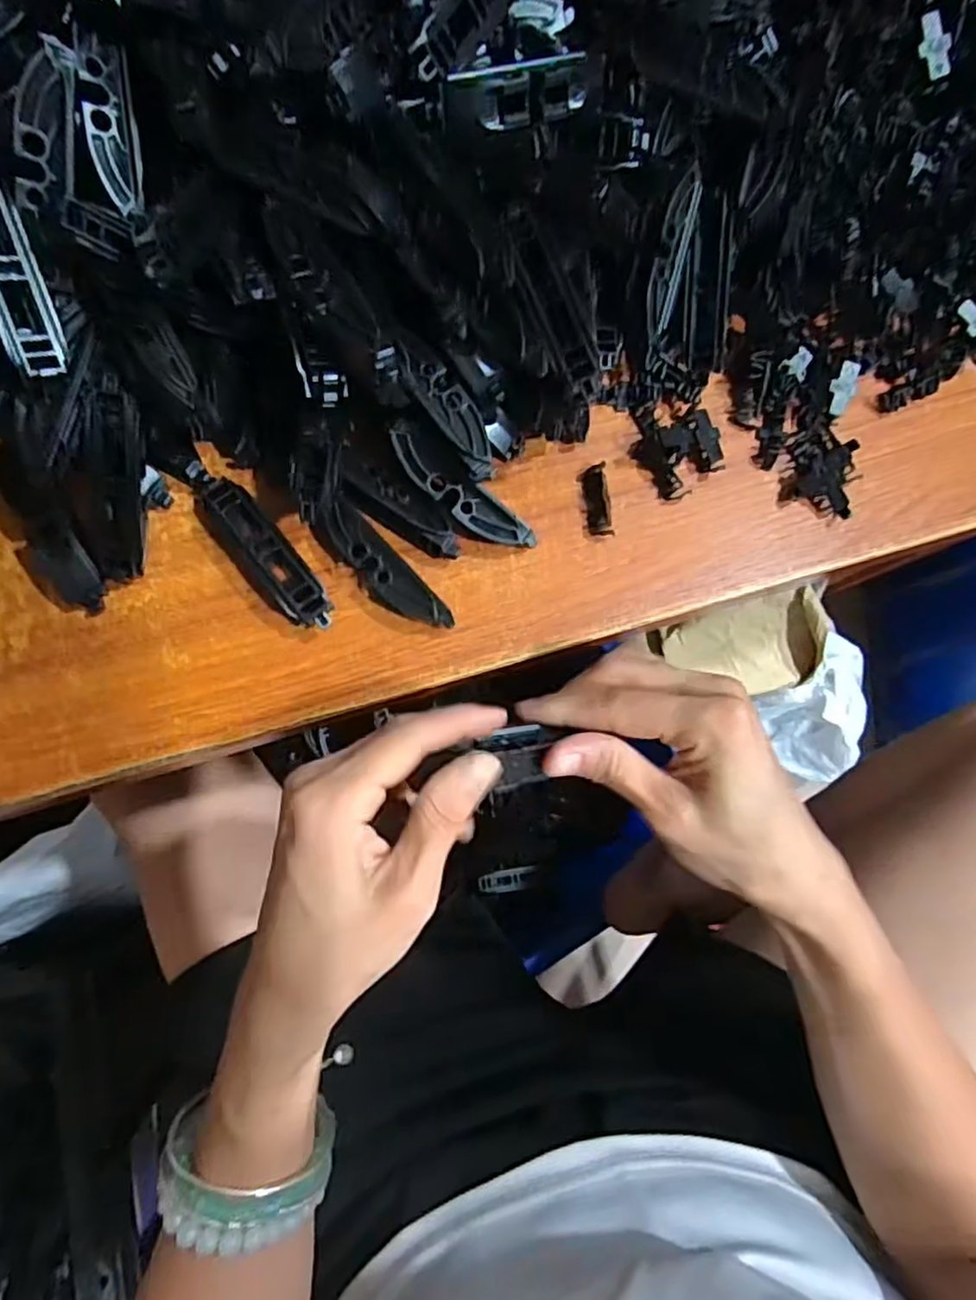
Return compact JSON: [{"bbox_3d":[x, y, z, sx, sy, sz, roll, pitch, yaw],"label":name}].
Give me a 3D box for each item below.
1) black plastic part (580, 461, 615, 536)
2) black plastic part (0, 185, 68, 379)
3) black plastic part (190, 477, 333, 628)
[{"bbox_3d":[0.052,-0.071,0.323,0.012,0.006,0.034,-4,80,-6],"label":"black plastic part"},{"bbox_3d":[-0.171,-0.135,0.242,0.018,0.012,0.073,-17,104,-7],"label":"black plastic part"},{"bbox_3d":[-0.097,-0.042,0.296,0.022,0.018,0.080,-41,86,-11],"label":"black plastic part"}]

